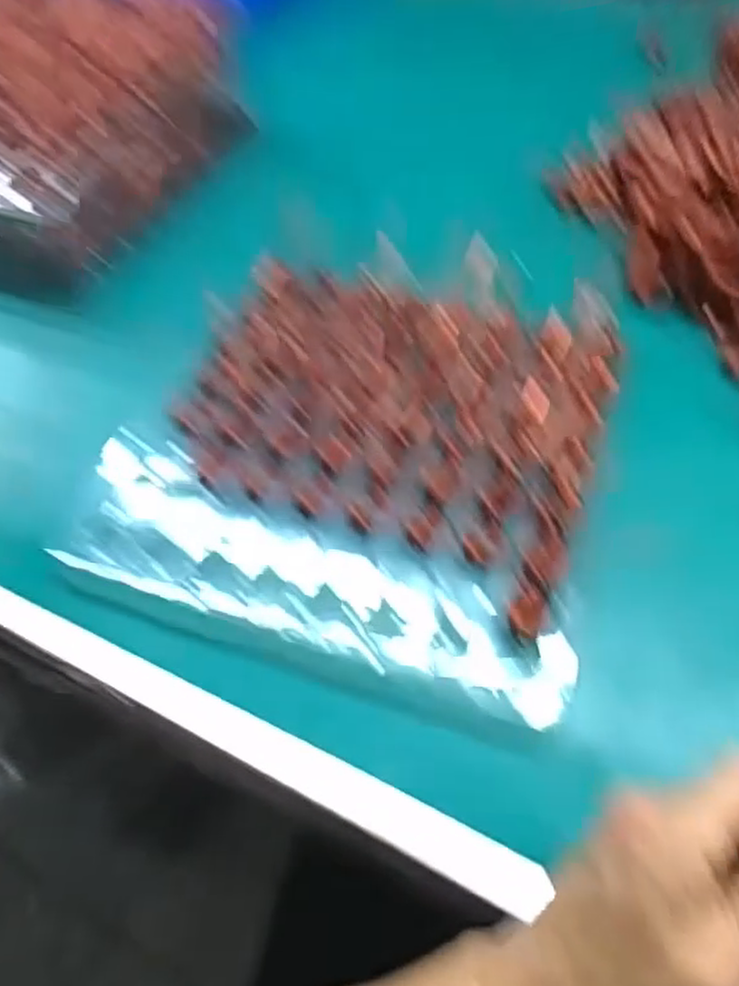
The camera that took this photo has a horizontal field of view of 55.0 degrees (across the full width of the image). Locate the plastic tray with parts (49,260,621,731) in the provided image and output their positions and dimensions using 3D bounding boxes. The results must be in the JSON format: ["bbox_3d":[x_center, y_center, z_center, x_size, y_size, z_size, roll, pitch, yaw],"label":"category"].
[{"bbox_3d":[-0.003,-0.030,0.436,0.275,0.020,0.267,15,60,12],"label":"plastic tray with parts"}]

